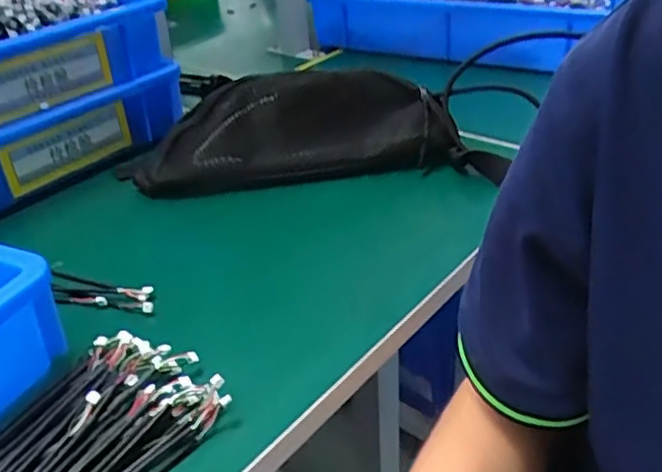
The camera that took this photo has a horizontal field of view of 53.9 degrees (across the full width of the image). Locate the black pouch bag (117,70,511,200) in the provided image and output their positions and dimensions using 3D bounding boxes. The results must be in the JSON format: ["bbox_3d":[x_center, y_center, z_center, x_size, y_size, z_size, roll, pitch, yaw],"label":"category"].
[{"bbox_3d":[-0.033,-0.096,0.599,0.328,0.092,0.100,-4,33,-2],"label":"black pouch bag"}]

